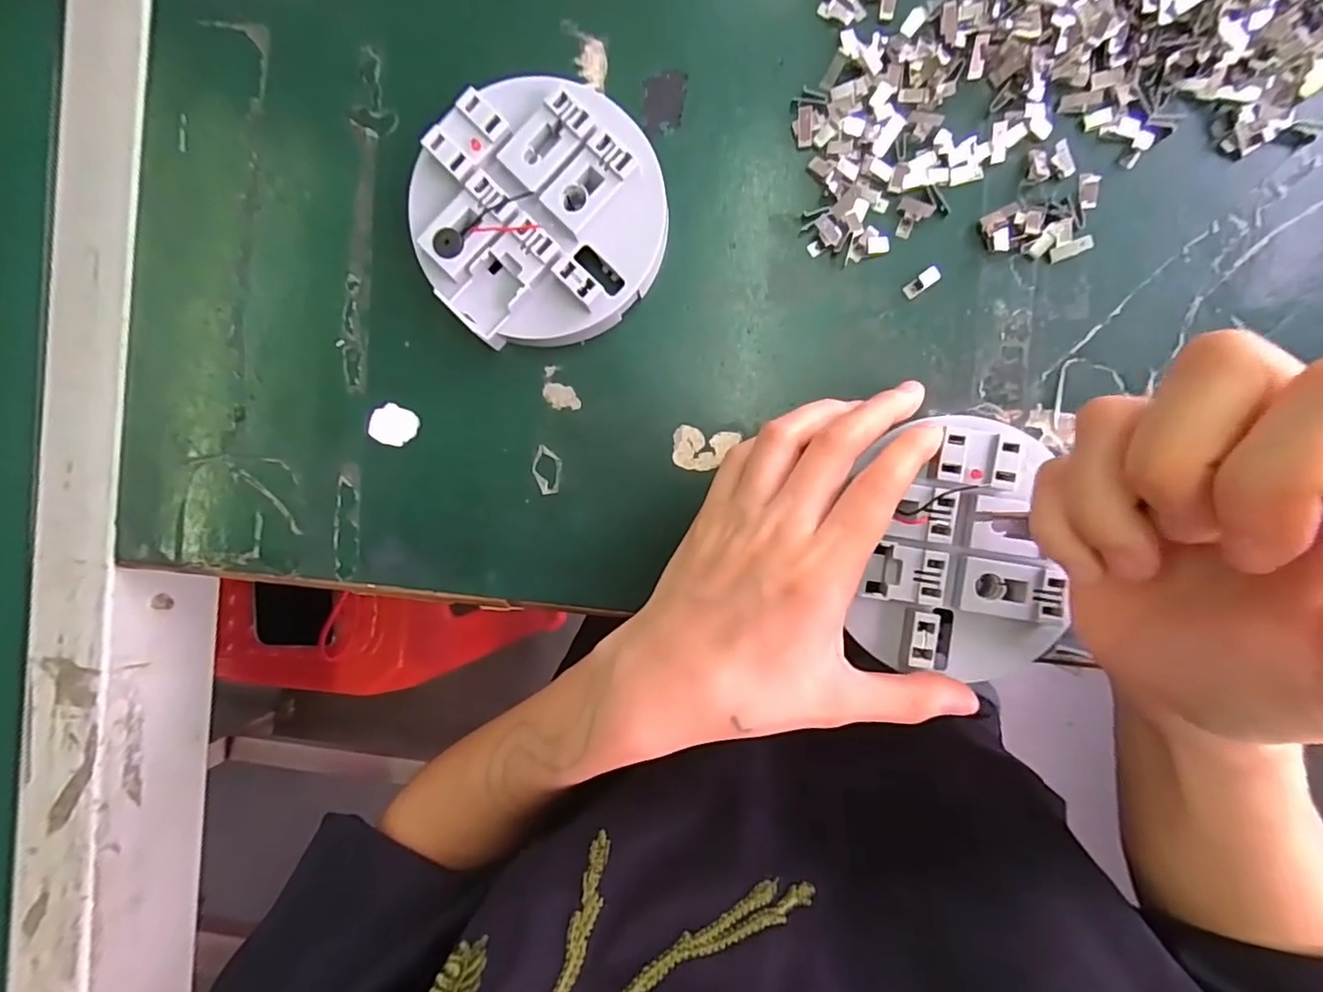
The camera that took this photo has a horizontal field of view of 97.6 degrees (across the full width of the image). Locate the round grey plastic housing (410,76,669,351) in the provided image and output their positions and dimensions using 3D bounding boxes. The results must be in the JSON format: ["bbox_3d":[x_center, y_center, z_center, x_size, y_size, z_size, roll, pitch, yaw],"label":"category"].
[{"bbox_3d":[-0.049,-0.114,0.239,0.097,0.022,0.096,0,92,3],"label":"round grey plastic housing"}]

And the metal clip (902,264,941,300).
[{"bbox_3d":[0.108,-0.089,0.240,0.016,0.005,0.007,-38,89,17],"label":"metal clip"}]

